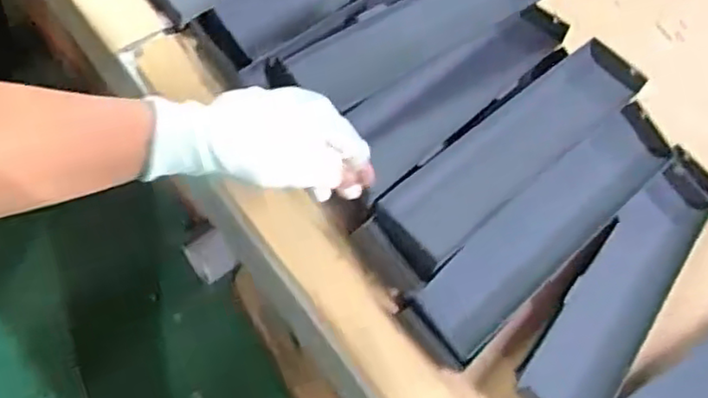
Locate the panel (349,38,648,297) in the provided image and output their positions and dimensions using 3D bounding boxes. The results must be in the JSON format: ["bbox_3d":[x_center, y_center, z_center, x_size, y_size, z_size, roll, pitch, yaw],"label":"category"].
[{"bbox_3d":[0.149,-0.042,0.636,0.346,0.050,0.075,-37,77,-23],"label":"panel"}]

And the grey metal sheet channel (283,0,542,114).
[{"bbox_3d":[0.080,-0.178,0.651,0.314,0.022,0.074,-31,76,-23],"label":"grey metal sheet channel"}]

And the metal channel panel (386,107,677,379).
[{"bbox_3d":[0.190,0.025,0.634,0.344,0.050,0.081,-37,77,-22],"label":"metal channel panel"}]

